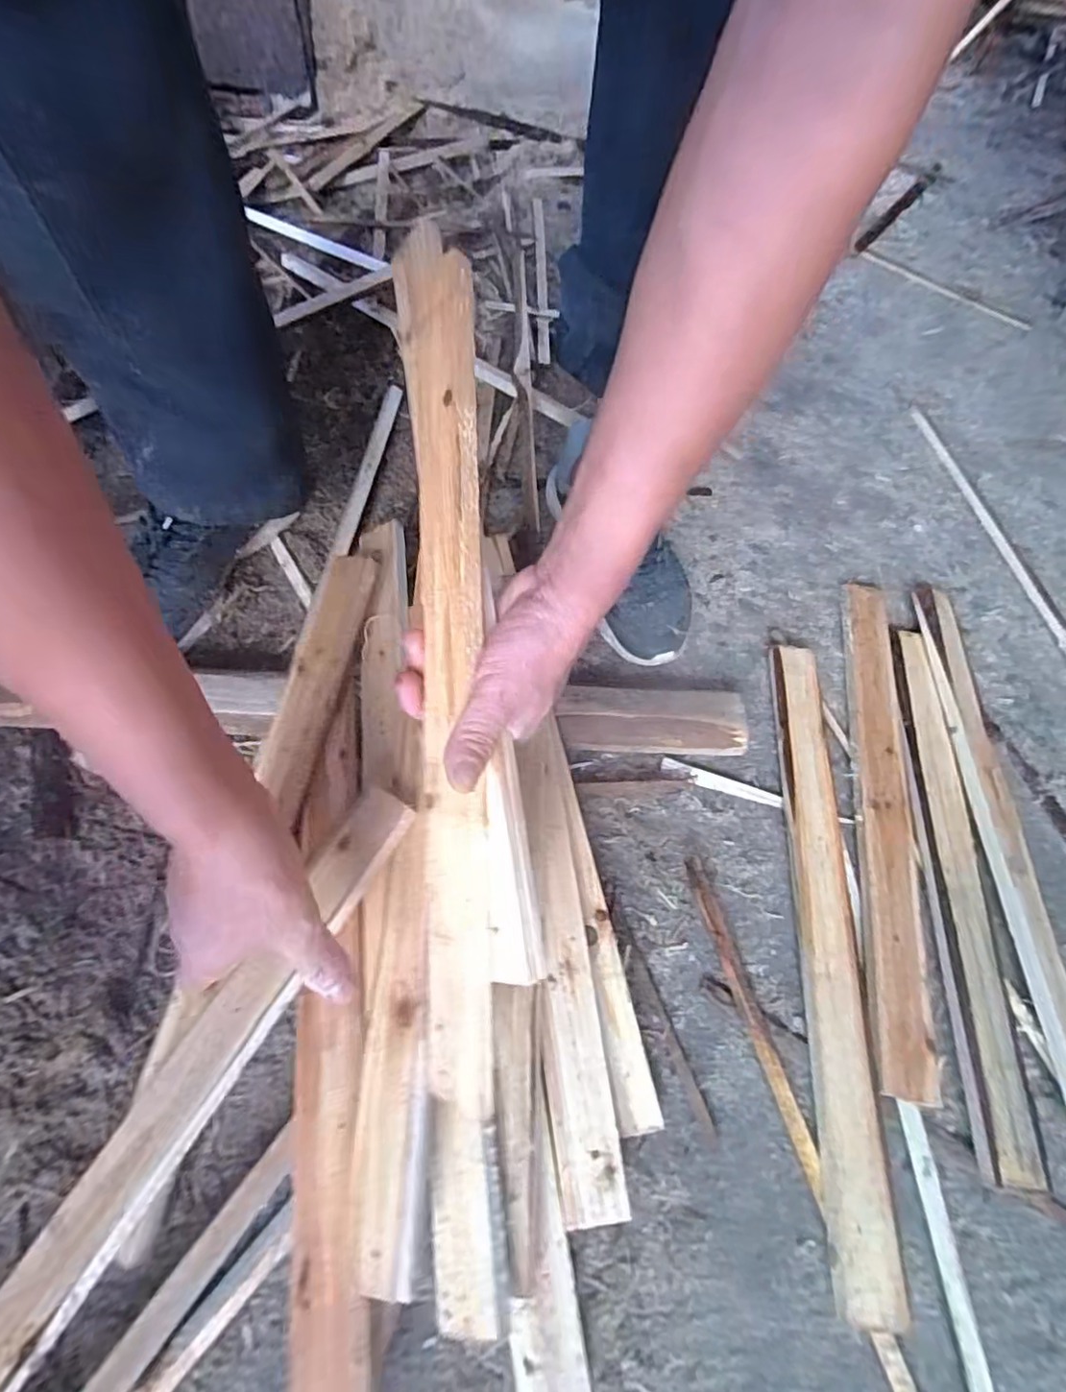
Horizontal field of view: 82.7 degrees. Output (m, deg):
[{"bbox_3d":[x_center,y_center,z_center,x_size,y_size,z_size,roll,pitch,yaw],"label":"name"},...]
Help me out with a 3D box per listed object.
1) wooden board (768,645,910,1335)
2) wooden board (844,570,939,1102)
[{"bbox_3d":[0.237,0.171,0.491,0.041,0.026,0.494,7,60,0],"label":"wooden board"},{"bbox_3d":[0.316,0.082,0.542,0.047,0.017,0.480,11,60,3],"label":"wooden board"}]

